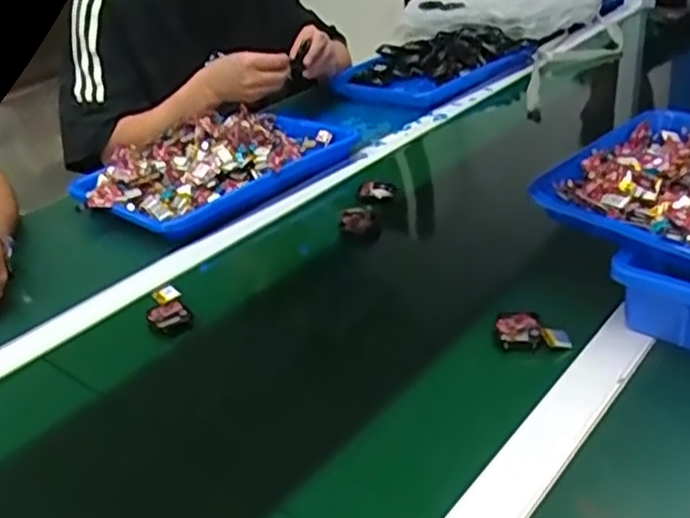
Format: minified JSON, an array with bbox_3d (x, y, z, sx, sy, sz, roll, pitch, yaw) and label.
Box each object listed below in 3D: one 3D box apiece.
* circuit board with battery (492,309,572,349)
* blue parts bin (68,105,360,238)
[{"bbox_3d":[0.153,0.060,0.583,0.061,0.017,0.033,8,33,28],"label":"circuit board with battery"},{"bbox_3d":[-0.172,-0.137,0.944,0.345,0.065,0.226,-30,35,-33],"label":"blue parts bin"}]

